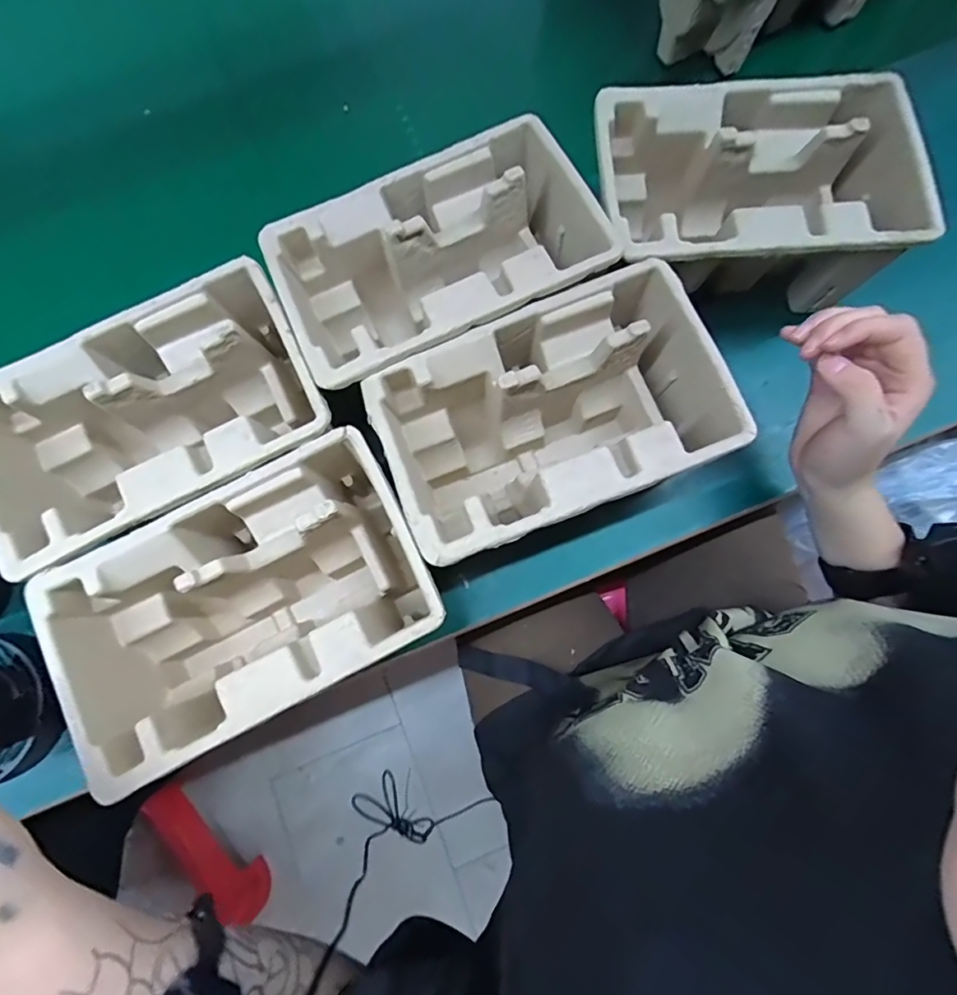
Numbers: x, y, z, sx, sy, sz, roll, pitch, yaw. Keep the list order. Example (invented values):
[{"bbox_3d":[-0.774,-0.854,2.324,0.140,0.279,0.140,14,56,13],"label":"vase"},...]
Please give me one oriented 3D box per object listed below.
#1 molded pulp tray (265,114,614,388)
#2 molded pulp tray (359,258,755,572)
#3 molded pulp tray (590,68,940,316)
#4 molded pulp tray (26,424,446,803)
[{"bbox_3d":[-0.031,-0.166,0.390,0.221,0.094,0.134,-25,79,-4],"label":"molded pulp tray"},{"bbox_3d":[0.048,-0.050,0.381,0.223,0.110,0.142,-23,79,-3],"label":"molded pulp tray"},{"bbox_3d":[0.196,-0.226,0.398,0.211,0.093,0.133,-2,79,1],"label":"molded pulp tray"},{"bbox_3d":[-0.147,0.072,0.363,0.222,0.110,0.143,-28,80,-4],"label":"molded pulp tray"}]

